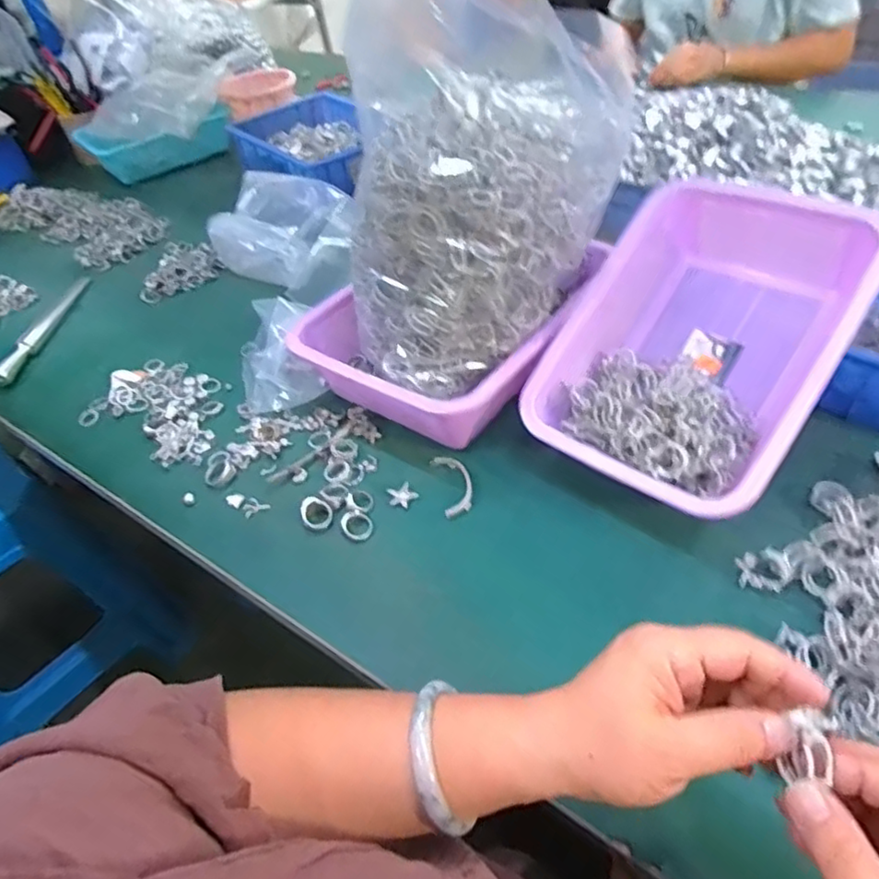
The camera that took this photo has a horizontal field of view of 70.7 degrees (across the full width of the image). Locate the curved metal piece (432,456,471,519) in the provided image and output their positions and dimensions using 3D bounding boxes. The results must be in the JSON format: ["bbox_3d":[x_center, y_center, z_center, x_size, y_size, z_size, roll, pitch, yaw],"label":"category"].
[{"bbox_3d":[0.012,0.036,0.530,0.028,0.010,0.068,-12,45,-4],"label":"curved metal piece"}]

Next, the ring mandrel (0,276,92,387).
[{"bbox_3d":[-0.506,-0.146,0.787,0.027,0.026,0.248,-6,45,4],"label":"ring mandrel"}]

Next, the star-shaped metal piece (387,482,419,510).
[{"bbox_3d":[-0.031,0.048,0.527,0.025,0.004,0.024,-20,46,-12],"label":"star-shaped metal piece"}]

